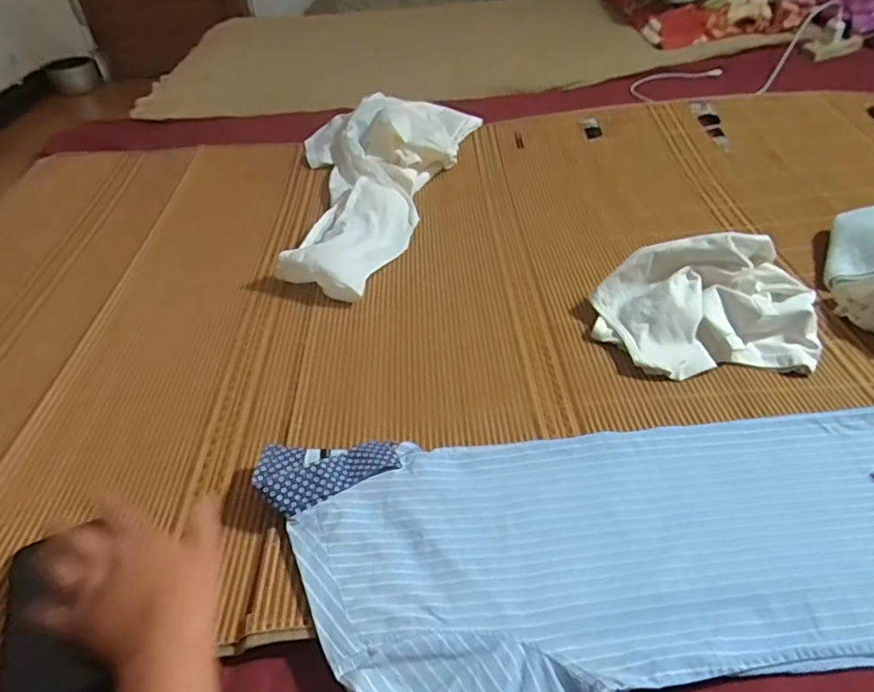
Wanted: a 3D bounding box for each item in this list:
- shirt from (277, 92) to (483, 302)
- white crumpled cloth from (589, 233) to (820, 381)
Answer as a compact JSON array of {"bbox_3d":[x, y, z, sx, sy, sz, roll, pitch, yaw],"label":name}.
[{"bbox_3d":[-0.155,-0.296,0.997,0.311,0.077,0.599,10,43,14],"label":"shirt"},{"bbox_3d":[0.317,-0.049,0.669,0.246,0.101,0.155,-3,42,0],"label":"white crumpled cloth"}]

